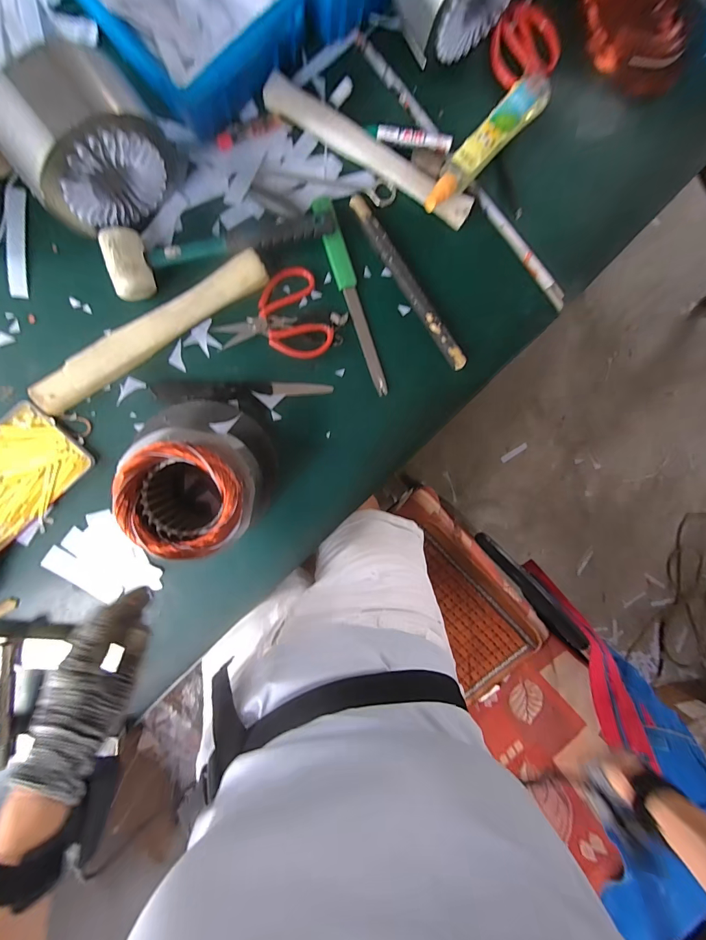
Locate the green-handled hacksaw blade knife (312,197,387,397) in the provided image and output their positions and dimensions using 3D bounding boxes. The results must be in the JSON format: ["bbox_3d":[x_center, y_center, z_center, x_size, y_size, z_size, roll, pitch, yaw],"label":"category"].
[{"bbox_3d":[0.001,-0.240,0.513,0.027,0.021,0.273,-20,98,-4],"label":"green-handled hacksaw blade knife"}]

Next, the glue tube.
[{"bbox_3d":[0.174,-0.434,0.498,0.041,0.044,0.217,43,90,-9],"label":"glue tube"}]

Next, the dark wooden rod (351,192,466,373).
[{"bbox_3d":[0.081,-0.258,0.520,0.025,0.017,0.265,-36,98,-2],"label":"dark wooden rod"}]

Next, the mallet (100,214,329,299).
[{"bbox_3d":[-0.172,-0.301,0.479,0.287,0.043,0.072,-21,98,-4],"label":"mallet"}]

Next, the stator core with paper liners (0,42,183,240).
[{"bbox_3d":[-0.285,-0.350,0.407,0.157,0.141,0.091,-42,99,-1],"label":"stator core with paper liners"}]

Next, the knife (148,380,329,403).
[{"bbox_3d":[-0.151,-0.110,0.512,0.239,0.014,0.029,-1,96,-6],"label":"knife"}]

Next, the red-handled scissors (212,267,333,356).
[{"bbox_3d":[-0.104,-0.216,0.500,0.154,0.025,0.112,5,95,-7],"label":"red-handled scissors"}]

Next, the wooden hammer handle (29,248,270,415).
[{"bbox_3d":[-0.262,-0.180,0.484,0.333,0.031,0.042,-34,98,-2],"label":"wooden hammer handle"}]

